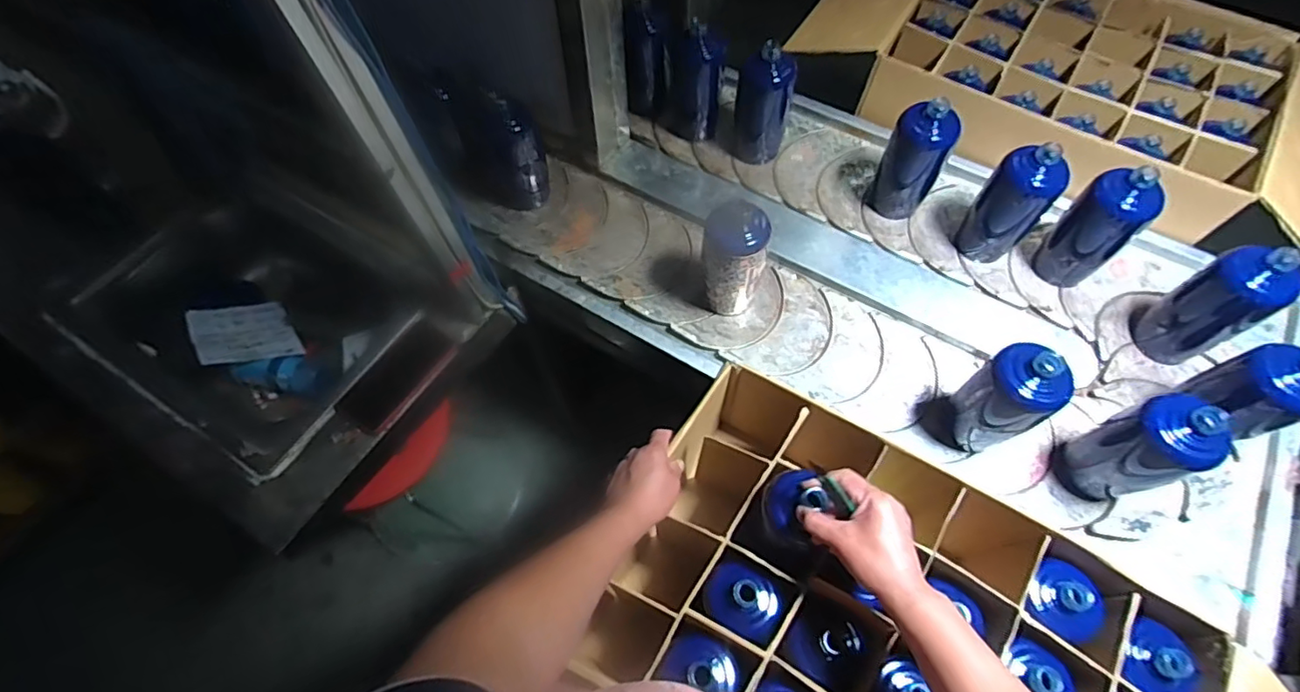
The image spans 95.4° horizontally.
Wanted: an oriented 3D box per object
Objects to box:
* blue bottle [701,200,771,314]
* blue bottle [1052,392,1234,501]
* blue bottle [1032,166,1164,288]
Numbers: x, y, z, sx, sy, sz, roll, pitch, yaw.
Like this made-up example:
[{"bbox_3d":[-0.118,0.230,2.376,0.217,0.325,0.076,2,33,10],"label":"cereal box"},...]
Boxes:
[{"bbox_3d":[0.111,-0.106,0.779,0.085,0.178,0.066,5,64,0],"label":"blue bottle"},{"bbox_3d":[0.548,0.112,0.659,0.087,0.186,0.080,0,65,1],"label":"blue bottle"},{"bbox_3d":[0.609,-0.166,0.800,0.088,0.176,0.087,-37,71,-17],"label":"blue bottle"}]

